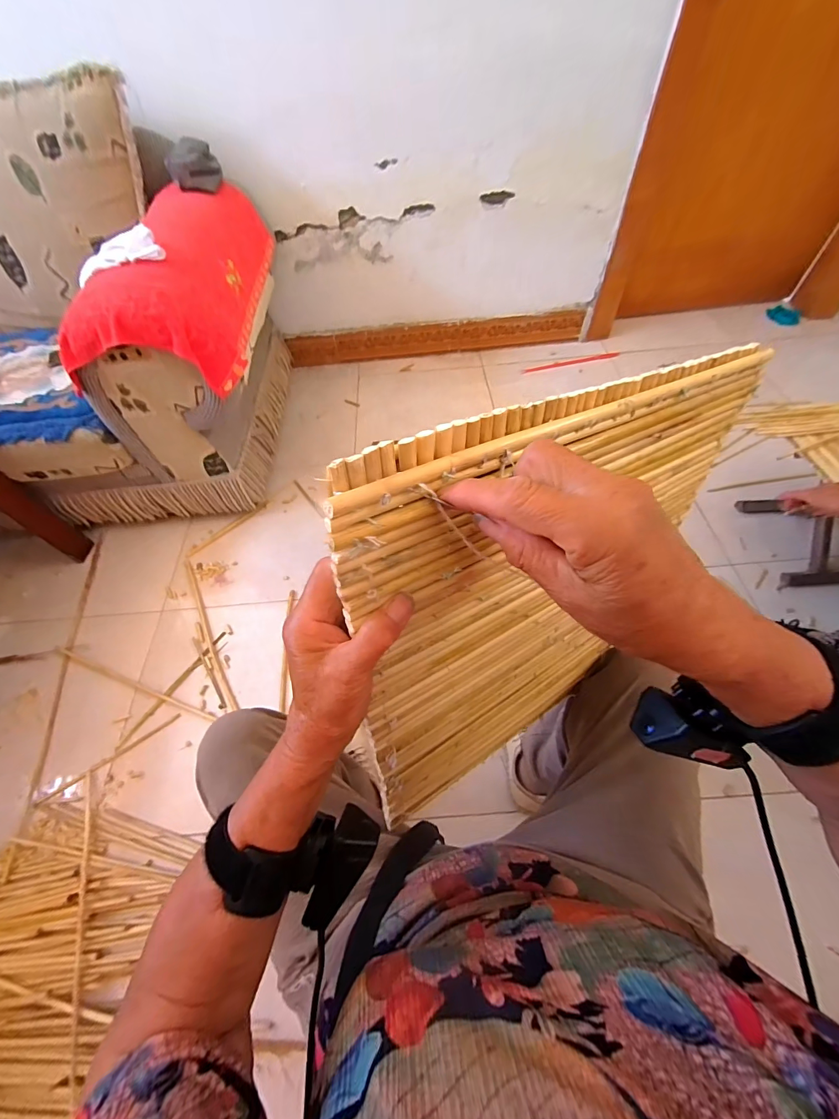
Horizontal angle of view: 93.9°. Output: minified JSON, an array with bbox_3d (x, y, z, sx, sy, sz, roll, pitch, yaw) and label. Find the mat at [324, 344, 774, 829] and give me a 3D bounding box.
[{"bbox_3d":[0.117,0.066,0.364,0.357,0.428,0.020,-21,42,-21],"label":"mat"}]

